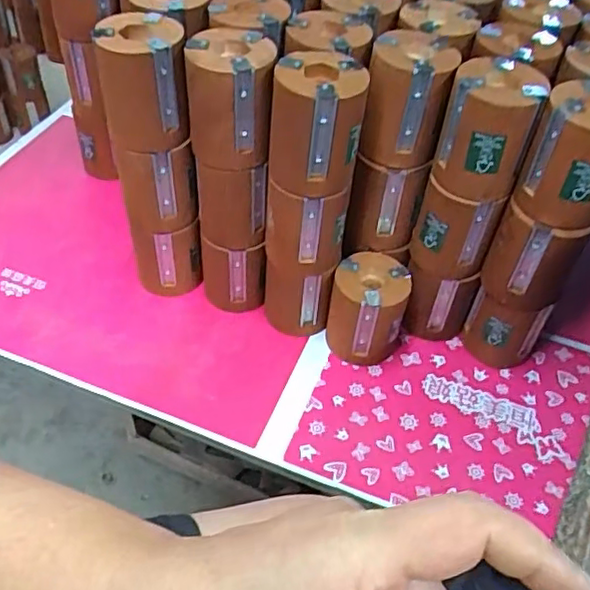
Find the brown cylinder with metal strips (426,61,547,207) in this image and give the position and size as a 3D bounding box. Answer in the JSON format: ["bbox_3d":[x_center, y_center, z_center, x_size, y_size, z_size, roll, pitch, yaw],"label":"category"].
[{"bbox_3d":[0.176,-0.150,0.582,0.078,0.100,0.082,20,50,12],"label":"brown cylinder with metal strips"}]

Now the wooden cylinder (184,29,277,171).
[{"bbox_3d":[-0.061,-0.181,0.586,0.078,0.100,0.075,-4,49,-9],"label":"wooden cylinder"}]

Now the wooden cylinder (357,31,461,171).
[{"bbox_3d":[0.107,-0.186,0.605,0.075,0.095,0.086,13,49,5],"label":"wooden cylinder"}]

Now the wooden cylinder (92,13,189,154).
[{"bbox_3d":[-0.144,-0.201,0.597,0.078,0.098,0.076,-8,50,-13],"label":"wooden cylinder"}]

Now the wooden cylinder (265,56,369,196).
[{"bbox_3d":[0.018,-0.153,0.567,0.080,0.101,0.077,9,48,2],"label":"wooden cylinder"}]

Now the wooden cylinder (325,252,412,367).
[{"bbox_3d":[0.080,0.016,0.693,0.083,0.101,0.081,3,48,-3],"label":"wooden cylinder"}]

